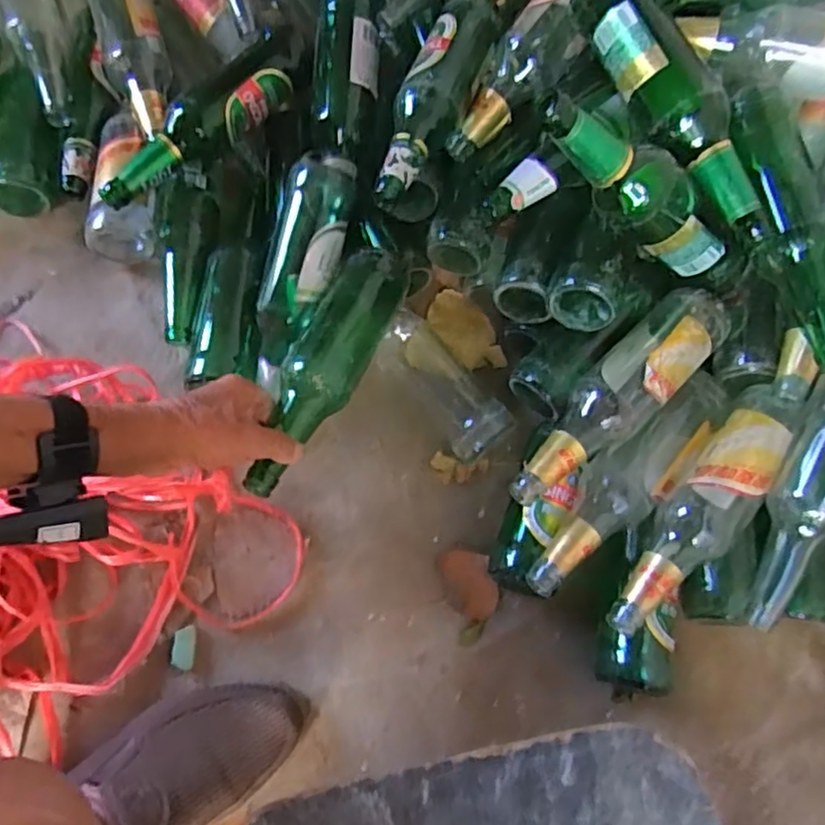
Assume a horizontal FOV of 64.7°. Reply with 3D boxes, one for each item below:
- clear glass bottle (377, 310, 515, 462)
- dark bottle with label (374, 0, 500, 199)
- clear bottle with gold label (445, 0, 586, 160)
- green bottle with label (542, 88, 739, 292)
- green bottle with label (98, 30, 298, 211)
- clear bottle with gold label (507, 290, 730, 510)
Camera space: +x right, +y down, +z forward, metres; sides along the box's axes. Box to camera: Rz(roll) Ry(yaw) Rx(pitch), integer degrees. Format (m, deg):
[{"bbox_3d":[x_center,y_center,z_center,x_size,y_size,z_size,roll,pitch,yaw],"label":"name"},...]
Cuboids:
[{"bbox_3d":[0.031,-0.031,0.693,0.069,0.054,0.176,-36,75,-17],"label":"clear glass bottle"},{"bbox_3d":[0.021,-0.319,0.645,0.064,0.056,0.249,22,69,4],"label":"dark bottle with label"},{"bbox_3d":[0.117,-0.357,0.666,0.071,0.063,0.232,37,98,15],"label":"clear bottle with gold label"},{"bbox_3d":[0.196,-0.180,0.553,0.269,0.065,0.055,25,55,-36],"label":"green bottle with label"},{"bbox_3d":[-0.210,-0.299,0.684,0.254,0.070,0.060,-41,77,-18],"label":"green bottle with label"},{"bbox_3d":[0.188,-0.018,0.590,0.266,0.055,0.070,-41,77,-18],"label":"clear bottle with gold label"}]

